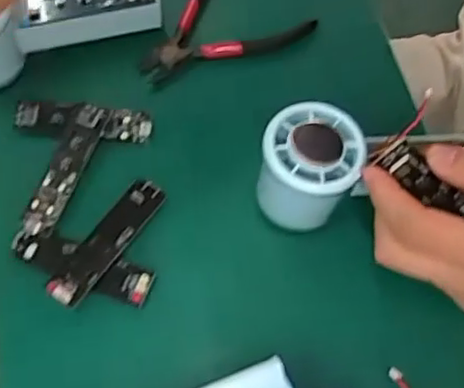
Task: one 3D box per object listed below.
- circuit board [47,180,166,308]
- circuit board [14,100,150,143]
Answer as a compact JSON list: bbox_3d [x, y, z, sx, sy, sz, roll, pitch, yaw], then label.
[{"bbox_3d":[-0.076,0.028,0.388,0.024,0.012,0.089,33,73,14],"label":"circuit board"},{"bbox_3d":[-0.099,-0.049,0.421,0.089,0.008,0.022,2,69,3],"label":"circuit board"}]

